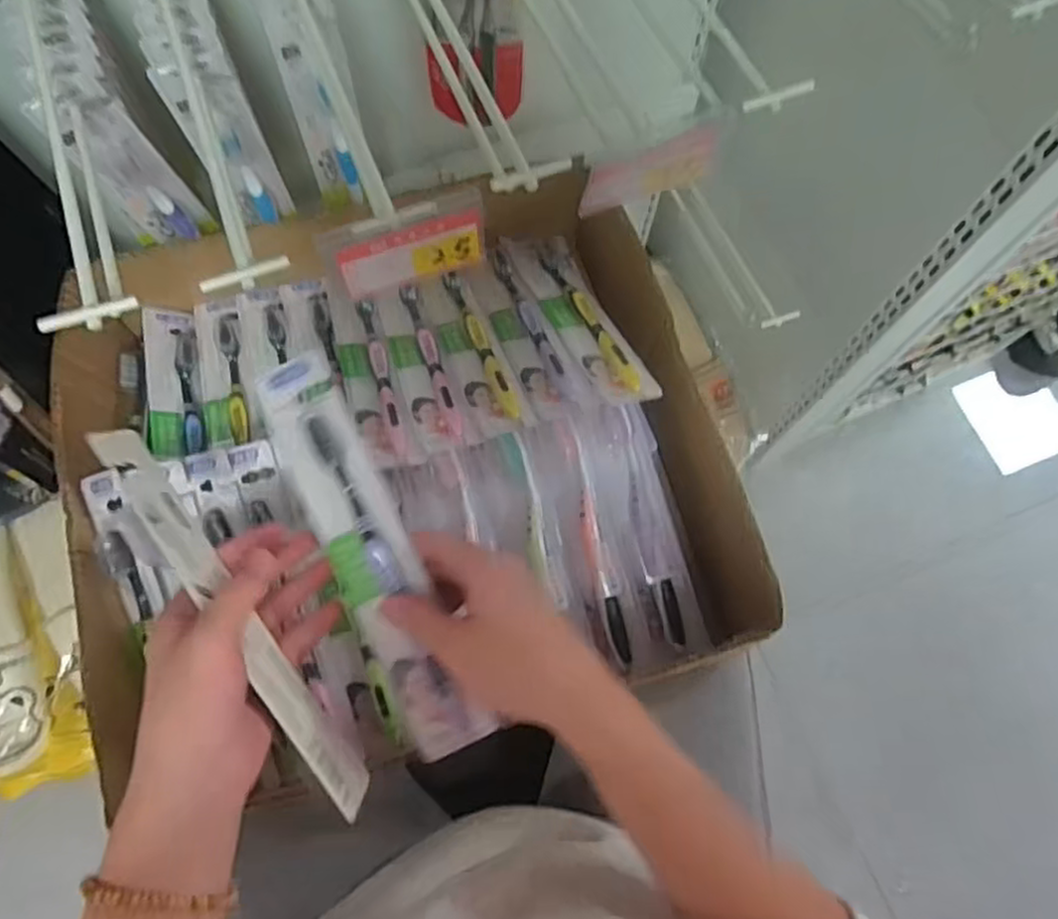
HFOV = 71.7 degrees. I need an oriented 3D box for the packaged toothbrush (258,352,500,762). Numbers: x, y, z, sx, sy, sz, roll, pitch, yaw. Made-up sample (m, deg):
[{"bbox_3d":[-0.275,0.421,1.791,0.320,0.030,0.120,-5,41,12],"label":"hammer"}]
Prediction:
[{"bbox_3d":[-0.086,0.050,0.399,0.045,0.017,0.228,-23,85,-8],"label":"packaged toothbrush"}]

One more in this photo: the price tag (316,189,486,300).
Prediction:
[{"bbox_3d":[-0.057,-0.101,0.348,0.074,0.042,0.007,-18,64,-9],"label":"price tag"}]

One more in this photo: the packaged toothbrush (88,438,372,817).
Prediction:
[{"bbox_3d":[-0.152,0.084,0.382,0.017,0.043,0.228,-34,93,-11],"label":"packaged toothbrush"}]

